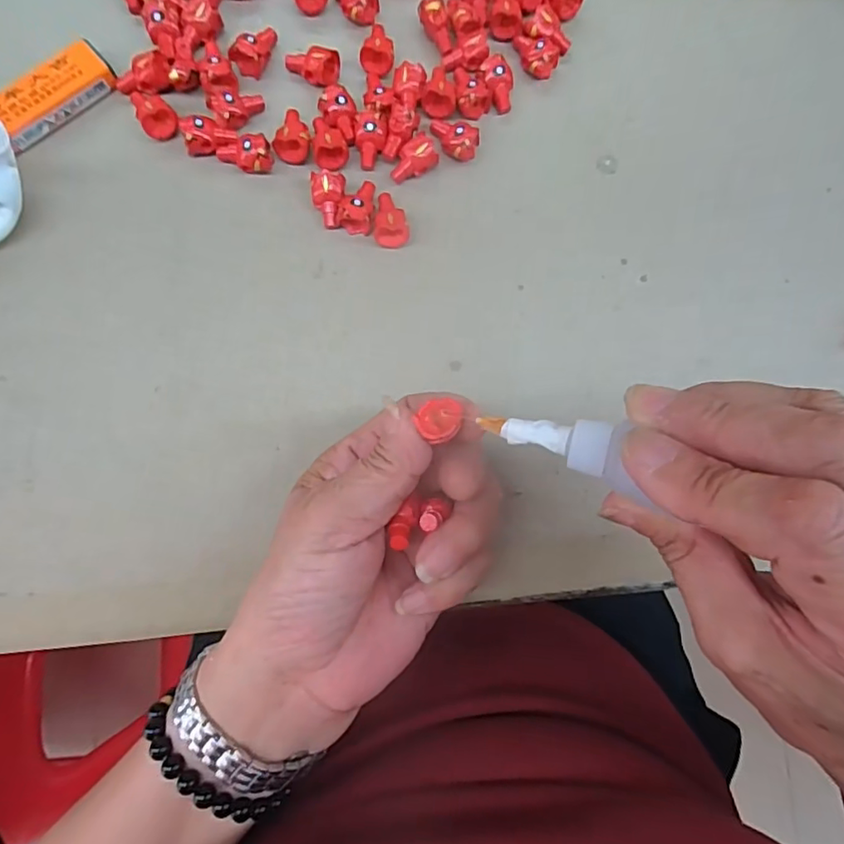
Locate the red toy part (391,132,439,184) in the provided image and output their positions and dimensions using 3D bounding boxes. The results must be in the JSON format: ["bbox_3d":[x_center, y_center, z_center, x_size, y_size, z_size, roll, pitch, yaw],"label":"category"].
[{"bbox_3d":[-0.005,-0.130,0.269,0.024,0.011,0.016,-38,88,-6],"label":"red toy part"}]

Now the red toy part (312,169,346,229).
[{"bbox_3d":[-0.046,-0.108,0.264,0.015,0.014,0.023,4,85,-4],"label":"red toy part"}]

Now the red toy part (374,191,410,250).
[{"bbox_3d":[-0.014,-0.100,0.266,0.016,0.013,0.027,4,85,-4],"label":"red toy part"}]

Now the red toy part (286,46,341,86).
[{"bbox_3d":[-0.055,-0.178,0.273,0.026,0.014,0.017,7,84,-3],"label":"red toy part"}]

